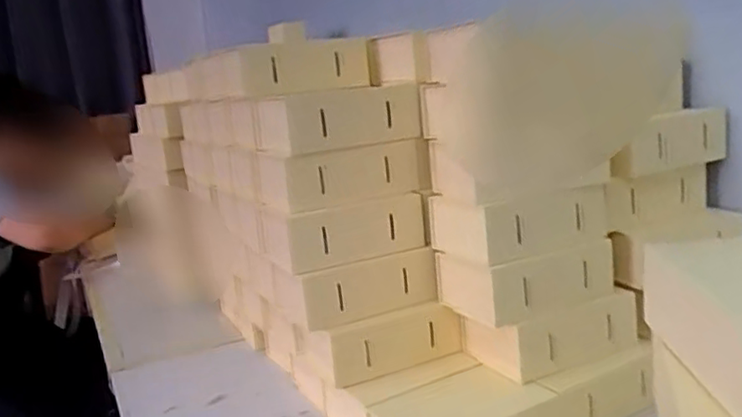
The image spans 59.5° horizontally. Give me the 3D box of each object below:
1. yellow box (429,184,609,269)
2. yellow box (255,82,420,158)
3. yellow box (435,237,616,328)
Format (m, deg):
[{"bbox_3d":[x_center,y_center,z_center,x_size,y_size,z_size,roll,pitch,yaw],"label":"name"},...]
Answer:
[{"bbox_3d":[0.160,0.009,0.717,0.160,0.061,0.111,-11,13,-26],"label":"yellow box"},{"bbox_3d":[-0.041,-0.106,0.766,0.175,0.059,0.151,-10,12,-21],"label":"yellow box"},{"bbox_3d":[0.163,0.072,0.705,0.160,0.059,0.107,-11,13,-26],"label":"yellow box"}]

